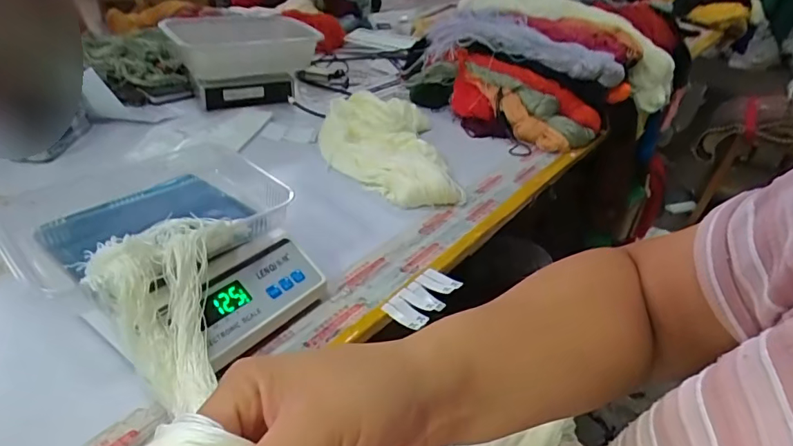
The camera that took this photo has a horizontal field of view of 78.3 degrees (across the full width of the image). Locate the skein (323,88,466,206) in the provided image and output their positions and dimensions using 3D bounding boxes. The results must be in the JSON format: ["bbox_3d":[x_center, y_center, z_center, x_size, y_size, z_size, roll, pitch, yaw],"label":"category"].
[{"bbox_3d":[-0.021,-0.130,0.828,0.207,0.065,0.302,-2,34,-11],"label":"skein"}]

